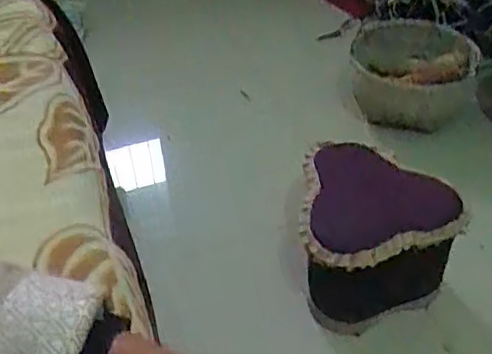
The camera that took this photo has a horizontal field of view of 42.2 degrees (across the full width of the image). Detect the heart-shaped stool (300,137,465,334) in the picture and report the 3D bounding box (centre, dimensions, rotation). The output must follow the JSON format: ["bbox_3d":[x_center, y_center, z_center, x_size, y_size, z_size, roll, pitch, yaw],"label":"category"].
[{"bbox_3d":[0.221,0.105,1.088,0.252,0.208,0.252,4,44,6],"label":"heart-shaped stool"}]

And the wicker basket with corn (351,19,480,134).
[{"bbox_3d":[0.383,-0.236,1.477,0.271,0.152,0.225,6,44,8],"label":"wicker basket with corn"}]

